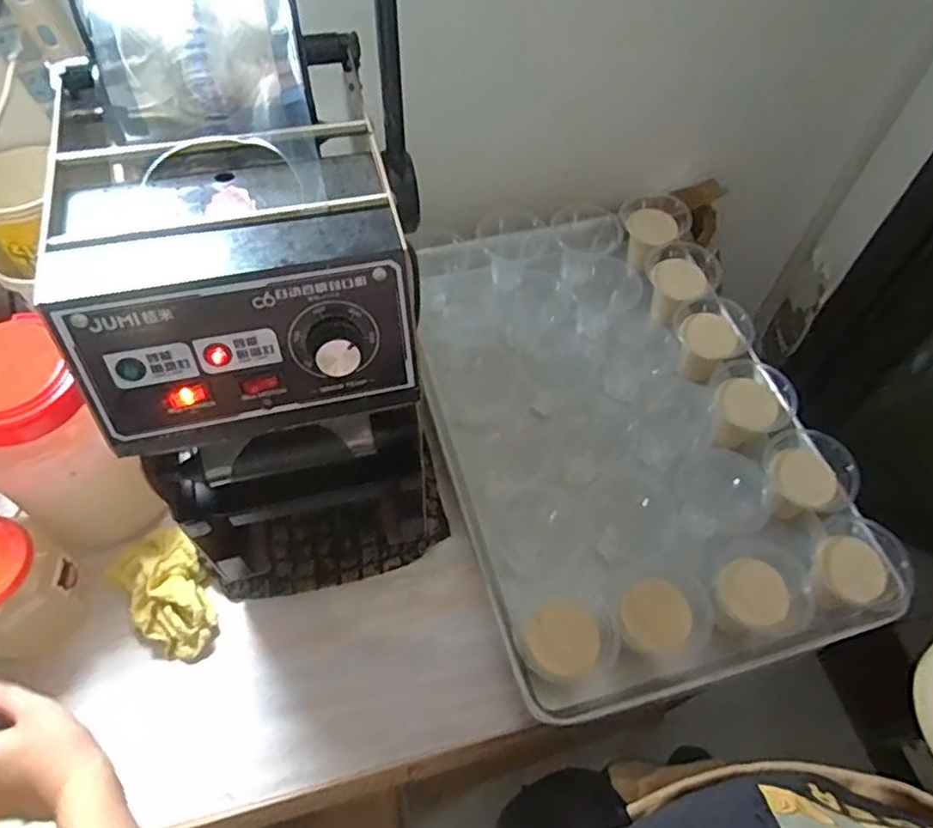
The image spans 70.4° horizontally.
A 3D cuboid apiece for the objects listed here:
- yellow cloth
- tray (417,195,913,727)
[{"bbox_3d":[-0.288,0.177,0.642,0.078,0.052,0.118,-29,63,-20],"label":"yellow cloth"},{"bbox_3d":[0.170,0.007,0.755,0.395,0.104,0.567,-13,59,-11],"label":"tray"}]

